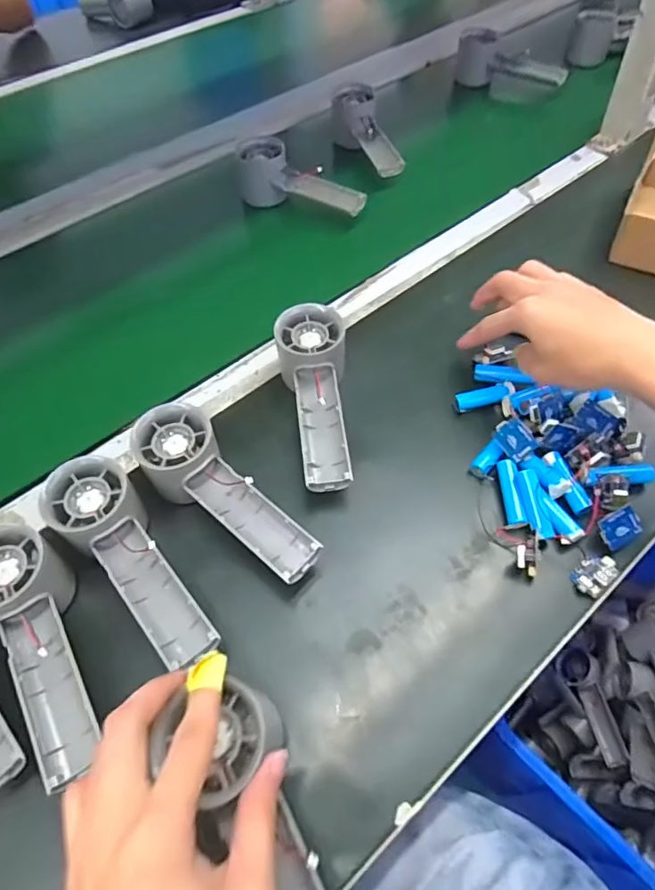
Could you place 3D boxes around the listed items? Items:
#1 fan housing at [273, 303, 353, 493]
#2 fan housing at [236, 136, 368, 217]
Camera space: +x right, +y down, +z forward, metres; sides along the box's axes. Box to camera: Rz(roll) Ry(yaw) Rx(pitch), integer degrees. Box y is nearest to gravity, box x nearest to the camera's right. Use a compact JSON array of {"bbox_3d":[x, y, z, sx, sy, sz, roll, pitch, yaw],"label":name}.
[{"bbox_3d":[-0.007,-0.034,0.440,0.057,0.051,0.156,-7,69,-3],"label":"fan housing"},{"bbox_3d":[-0.029,-0.294,0.609,0.149,0.059,0.045,20,59,15],"label":"fan housing"}]

